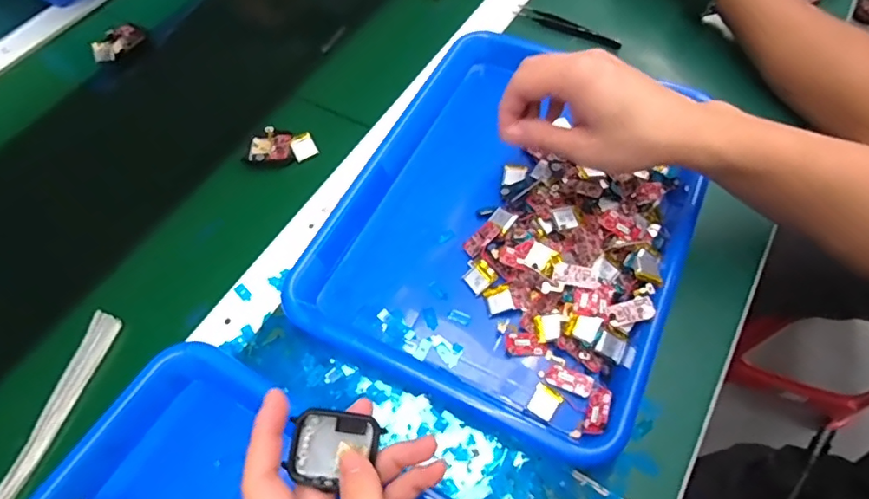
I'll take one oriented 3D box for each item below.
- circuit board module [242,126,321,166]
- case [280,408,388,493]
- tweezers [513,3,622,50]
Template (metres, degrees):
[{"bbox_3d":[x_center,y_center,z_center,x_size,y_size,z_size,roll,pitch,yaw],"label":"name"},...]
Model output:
[{"bbox_3d":[-0.139,-0.092,0.472,0.064,0.012,0.040,-1,61,2],"label":"circuit board module"},{"bbox_3d":[-0.052,0.104,0.268,0.045,0.011,0.038,14,83,-12],"label":"case"},{"bbox_3d":[0.136,-0.229,0.529,0.114,0.009,0.012,28,65,17],"label":"tweezers"}]

